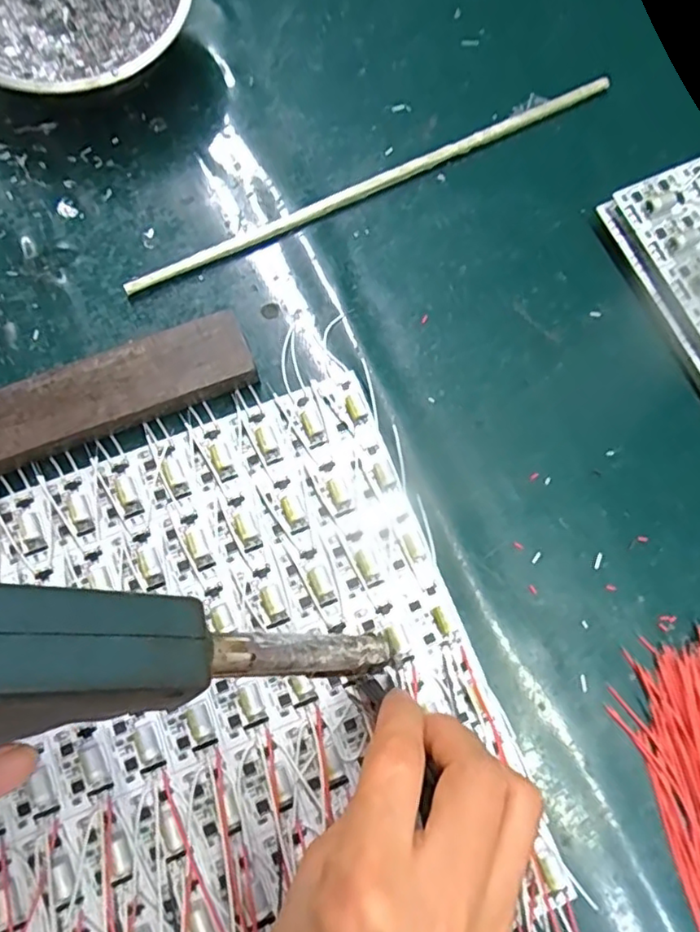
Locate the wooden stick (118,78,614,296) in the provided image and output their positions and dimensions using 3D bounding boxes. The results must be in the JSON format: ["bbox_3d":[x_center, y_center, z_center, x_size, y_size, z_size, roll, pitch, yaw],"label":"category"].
[{"bbox_3d":[0.013,-0.148,0.319,0.274,0.009,0.008,-25,77,-7],"label":"wooden stick"}]

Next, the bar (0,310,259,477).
[{"bbox_3d":[-0.144,-0.021,0.281,0.201,0.017,0.038,-21,77,-6],"label":"bar"}]

